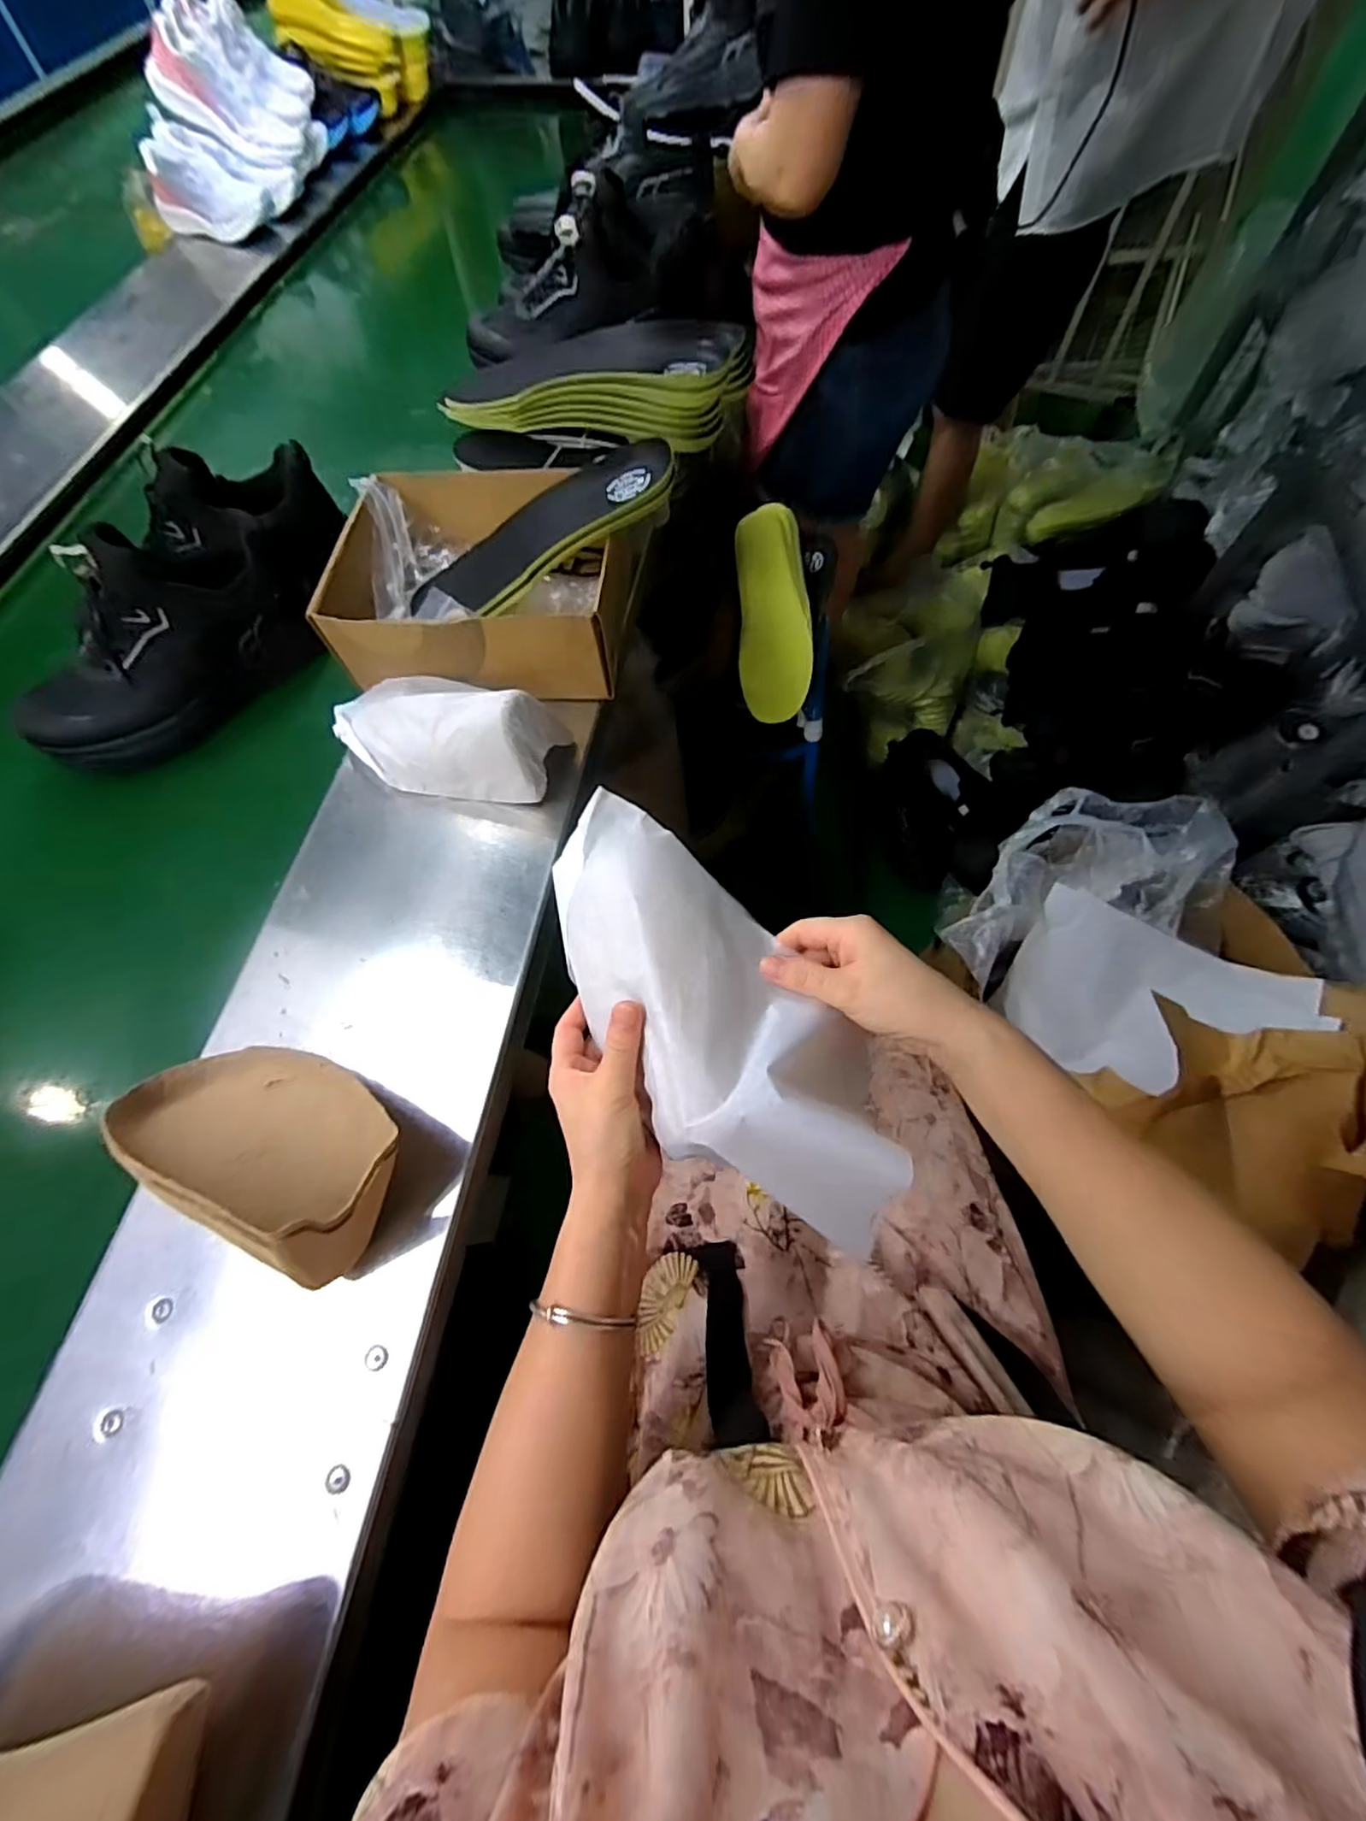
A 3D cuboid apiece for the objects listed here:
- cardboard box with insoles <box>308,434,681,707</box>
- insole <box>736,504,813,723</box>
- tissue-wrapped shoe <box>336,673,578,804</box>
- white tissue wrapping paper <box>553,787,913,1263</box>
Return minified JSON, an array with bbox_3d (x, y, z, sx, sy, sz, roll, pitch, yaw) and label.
[{"bbox_3d":[-0.170,-0.346,0.619,0.311,0.120,0.251,4,66,5],"label":"cardboard box with insoles"},{"bbox_3d":[0.132,-0.438,0.911,0.099,0.036,0.314,-3,90,1],"label":"insole"},{"bbox_3d":[-0.218,-0.172,0.564,0.207,0.091,0.105,8,66,7],"label":"tissue-wrapped shoe"},{"bbox_3d":[0.013,0.056,0.381,0.133,0.069,0.276,-34,74,-12],"label":"white tissue wrapping paper"}]

